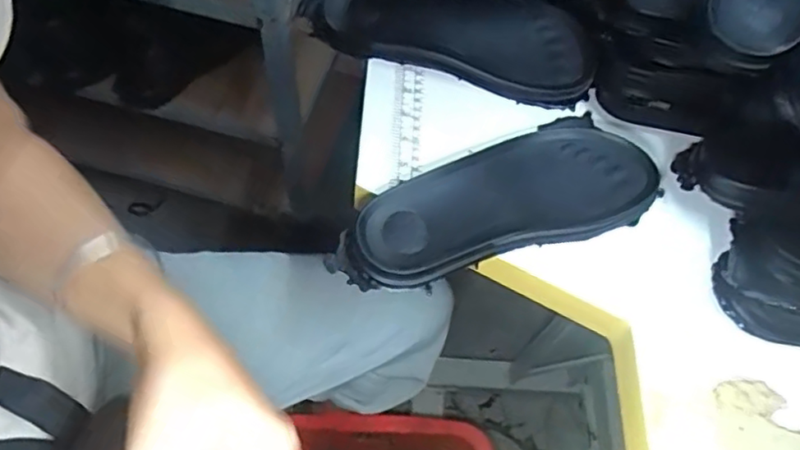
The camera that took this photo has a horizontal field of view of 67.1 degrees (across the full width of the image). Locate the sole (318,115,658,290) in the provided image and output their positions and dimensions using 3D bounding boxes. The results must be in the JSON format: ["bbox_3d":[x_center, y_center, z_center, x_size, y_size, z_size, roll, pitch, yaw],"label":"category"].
[{"bbox_3d":[0.069,-0.018,0.451,0.243,0.020,0.096,-18,64,-14],"label":"sole"}]

